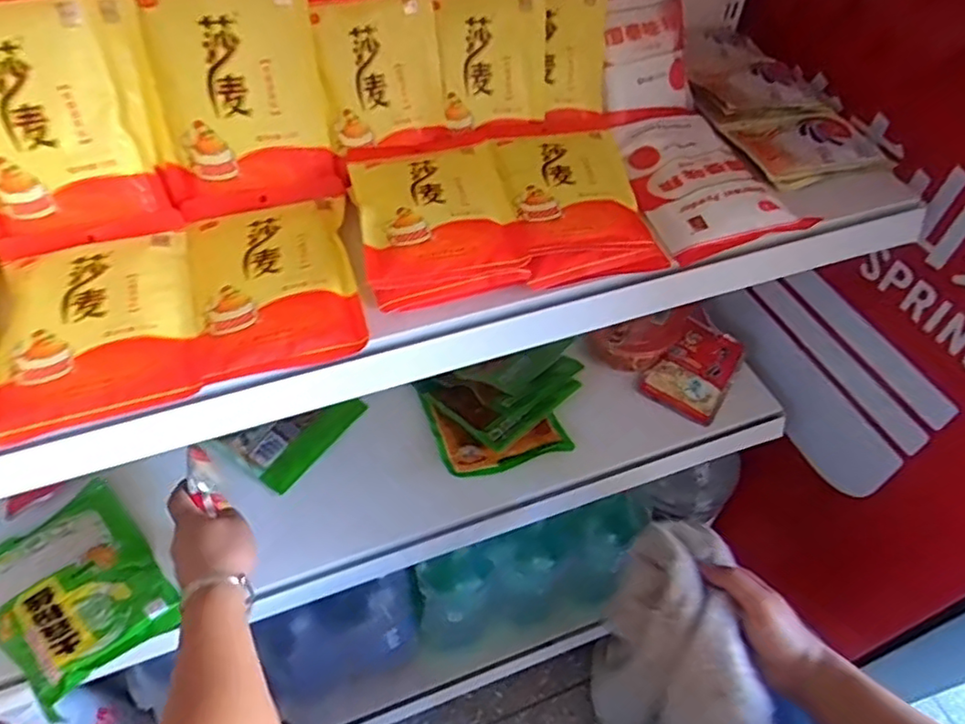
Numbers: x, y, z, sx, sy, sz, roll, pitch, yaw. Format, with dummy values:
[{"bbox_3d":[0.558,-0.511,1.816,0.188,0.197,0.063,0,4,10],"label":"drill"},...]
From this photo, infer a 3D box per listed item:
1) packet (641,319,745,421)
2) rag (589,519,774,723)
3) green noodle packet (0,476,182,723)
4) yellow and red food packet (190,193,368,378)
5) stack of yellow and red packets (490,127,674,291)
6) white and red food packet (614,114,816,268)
[{"bbox_3d":[0.264,0.009,0.780,0.088,0.026,0.139,32,57,22],"label":"packet"},{"bbox_3d":[0.164,0.270,0.581,0.099,0.195,0.179,-1,51,-3],"label":"rag"},{"bbox_3d":[-0.378,0.206,0.579,0.191,0.031,0.141,37,59,24],"label":"green noodle packet"},{"bbox_3d":[-0.141,-0.060,0.429,0.105,0.012,0.156,-12,53,-12],"label":"yellow and red food packet"},{"bbox_3d":[0.068,-0.118,0.468,0.108,0.029,0.139,-8,52,-9],"label":"stack of yellow and red packets"},{"bbox_3d":[0.169,-0.149,0.512,0.112,0.018,0.159,-14,53,-13],"label":"white and red food packet"}]

